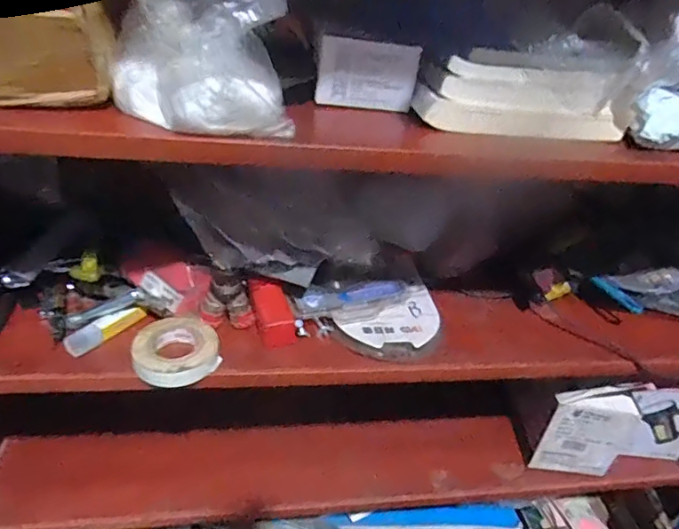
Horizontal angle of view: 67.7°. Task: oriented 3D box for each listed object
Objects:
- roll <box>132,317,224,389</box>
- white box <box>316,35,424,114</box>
[{"bbox_3d":[-0.161,0.083,0.502,0.079,0.022,0.080,-5,33,-19],"label":"roll"},{"bbox_3d":[0.026,-0.171,0.458,0.088,0.054,0.018,8,31,2],"label":"white box"}]

